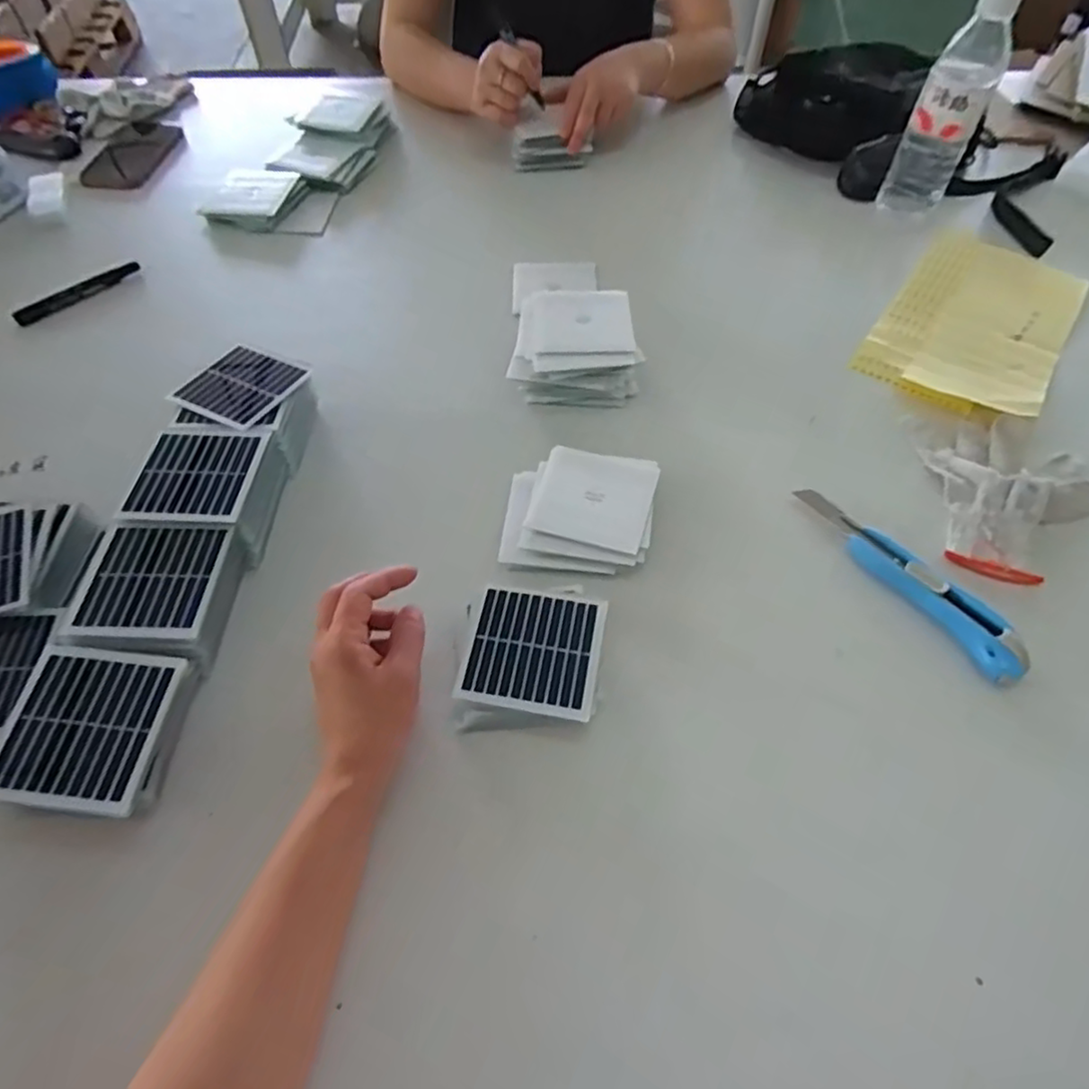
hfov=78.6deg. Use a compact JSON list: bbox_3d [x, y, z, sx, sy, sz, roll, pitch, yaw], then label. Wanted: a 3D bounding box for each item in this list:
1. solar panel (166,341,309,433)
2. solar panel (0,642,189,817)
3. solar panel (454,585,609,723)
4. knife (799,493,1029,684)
[{"bbox_3d":[-0.255,-0.135,0.555,0.073,0.010,0.083,22,59,15],"label":"solar panel"},{"bbox_3d":[-0.276,0.107,0.396,0.090,0.010,0.092,5,56,4],"label":"solar panel"},{"bbox_3d":[-0.007,0.071,0.454,0.088,0.007,0.089,9,56,7],"label":"solar panel"},{"bbox_3d":[0.268,0.022,0.497,0.036,0.016,0.194,-31,61,-19],"label":"knife"}]

